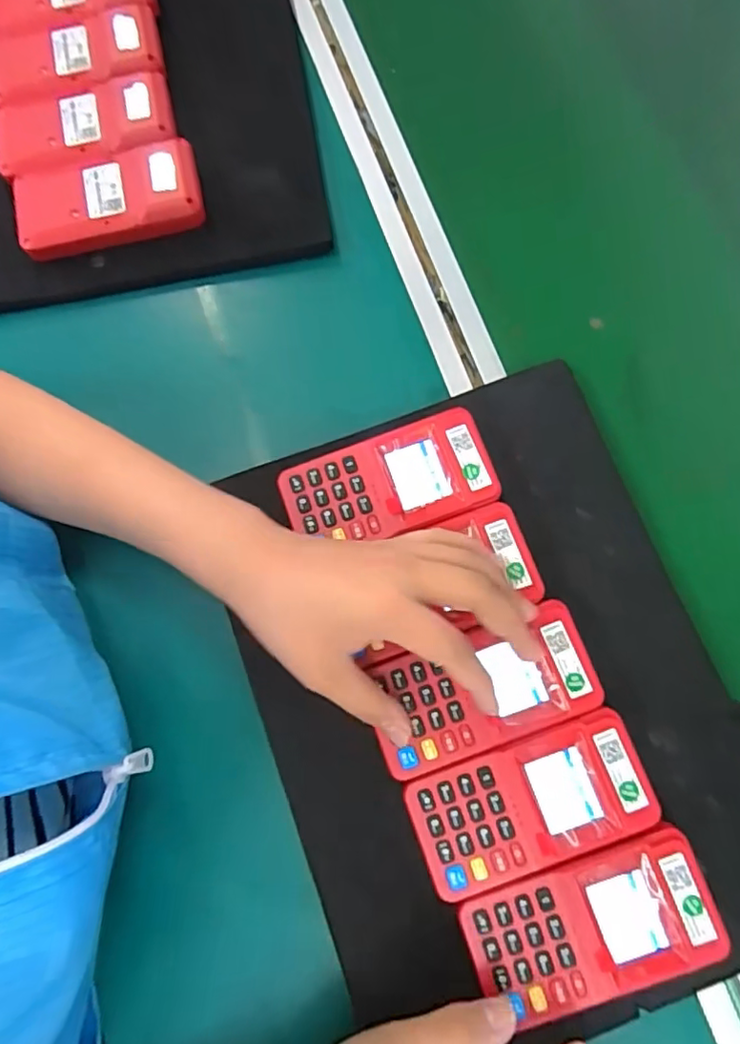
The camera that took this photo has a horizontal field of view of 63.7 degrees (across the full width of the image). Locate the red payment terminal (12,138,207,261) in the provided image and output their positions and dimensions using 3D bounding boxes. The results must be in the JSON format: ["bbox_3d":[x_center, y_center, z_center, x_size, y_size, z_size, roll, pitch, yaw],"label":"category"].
[{"bbox_3d":[-0.184,-0.229,0.419,0.126,0.019,0.065,-15,77,-2],"label":"red payment terminal"}]

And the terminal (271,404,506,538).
[{"bbox_3d":[0.010,-0.020,0.357,0.119,0.027,0.059,-19,78,-3],"label":"terminal"}]

